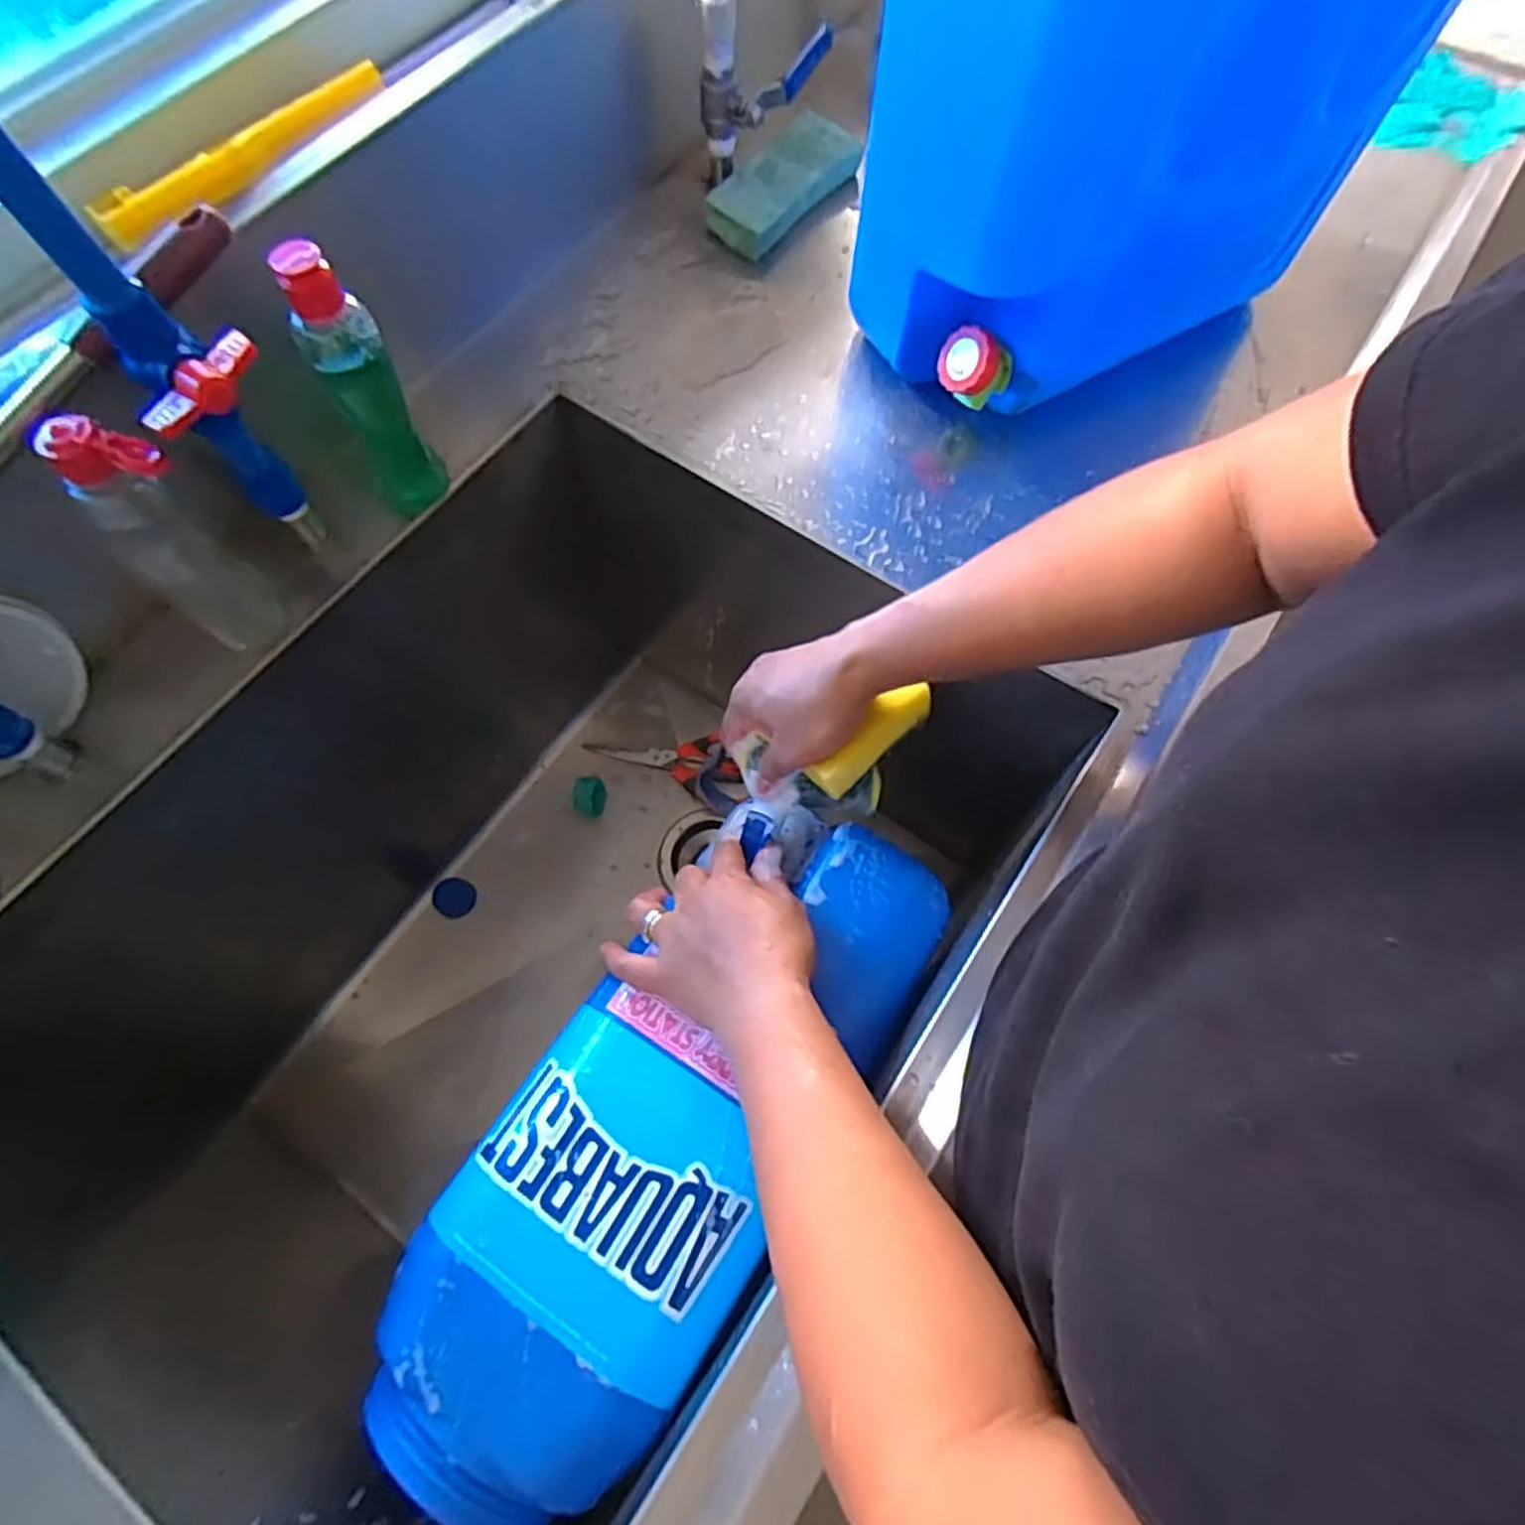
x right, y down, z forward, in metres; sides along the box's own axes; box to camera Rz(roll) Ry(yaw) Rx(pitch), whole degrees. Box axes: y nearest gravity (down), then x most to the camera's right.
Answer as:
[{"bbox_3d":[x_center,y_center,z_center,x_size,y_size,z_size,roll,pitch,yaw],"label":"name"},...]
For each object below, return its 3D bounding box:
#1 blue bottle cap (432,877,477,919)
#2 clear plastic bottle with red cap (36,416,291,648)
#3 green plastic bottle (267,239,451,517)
[{"bbox_3d":[-0.319,0.140,0.814,0.041,0.011,0.039,0,67,0],"label":"blue bottle cap"},{"bbox_3d":[-0.333,-0.125,0.445,0.057,0.158,0.051,35,72,13],"label":"clear plastic bottle with red cap"},{"bbox_3d":[-0.237,-0.222,0.476,0.043,0.164,0.045,-31,71,-12],"label":"green plastic bottle"}]

